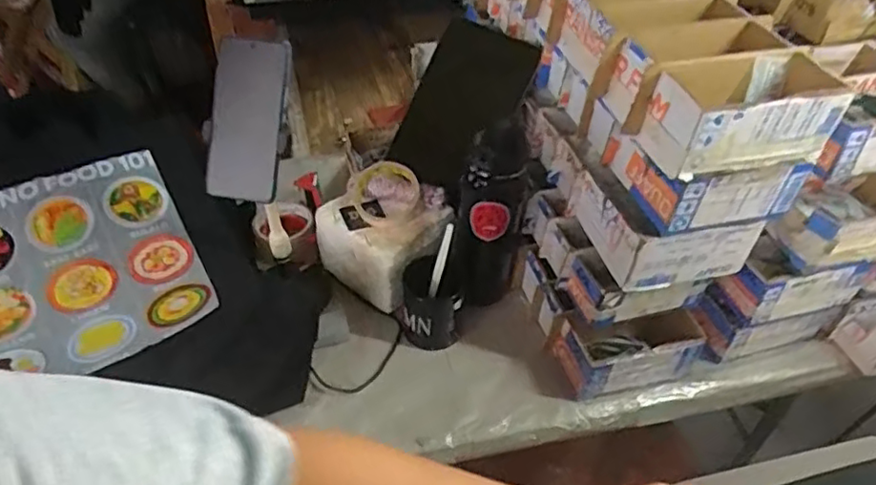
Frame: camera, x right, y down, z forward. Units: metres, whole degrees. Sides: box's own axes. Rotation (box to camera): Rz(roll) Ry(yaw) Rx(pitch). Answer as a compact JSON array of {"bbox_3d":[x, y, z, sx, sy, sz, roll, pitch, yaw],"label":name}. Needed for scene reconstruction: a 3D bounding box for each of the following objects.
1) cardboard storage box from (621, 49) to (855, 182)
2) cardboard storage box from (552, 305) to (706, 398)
[{"bbox_3d":[0.283,-0.119,0.586,0.186,0.074,0.087,-10,44,-14],"label":"cardboard storage box"},{"bbox_3d":[0.234,0.129,0.795,0.164,0.076,0.089,-9,44,-14],"label":"cardboard storage box"}]

